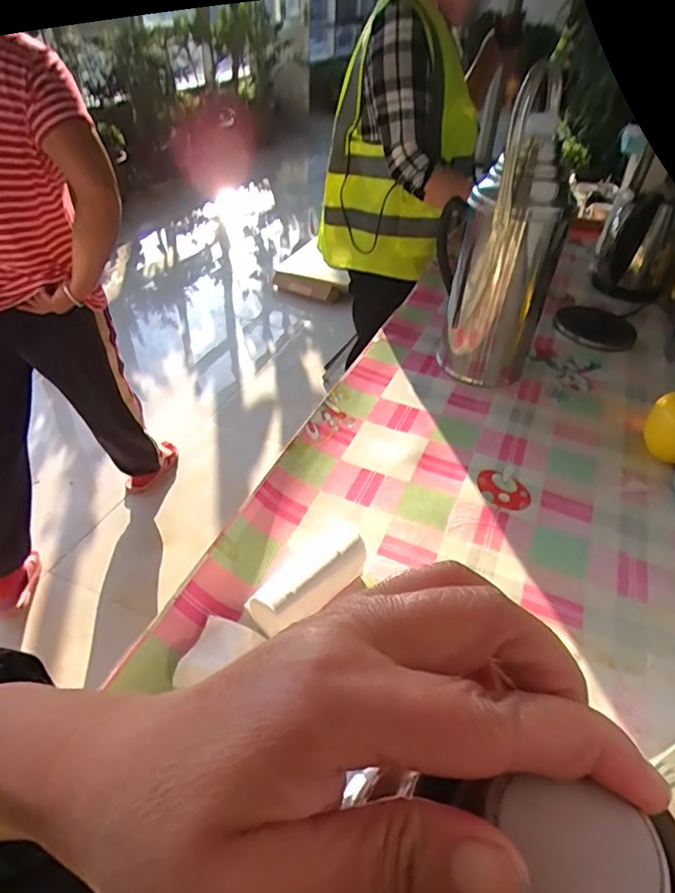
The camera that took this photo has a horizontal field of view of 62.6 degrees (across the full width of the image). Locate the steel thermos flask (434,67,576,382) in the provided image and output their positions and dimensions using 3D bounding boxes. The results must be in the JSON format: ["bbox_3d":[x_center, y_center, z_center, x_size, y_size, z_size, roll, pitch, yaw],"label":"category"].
[{"bbox_3d":[0.253,-0.299,0.868,0.133,0.384,0.151,-10,43,-16],"label":"steel thermos flask"}]

